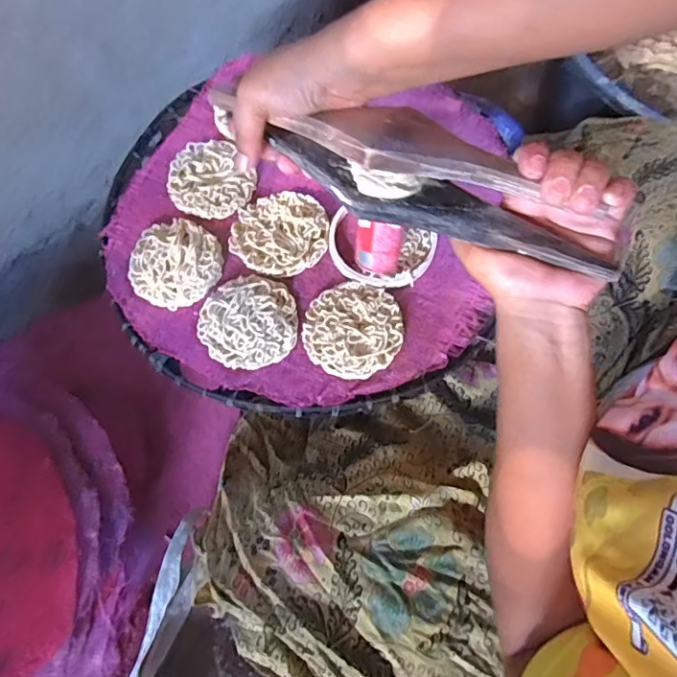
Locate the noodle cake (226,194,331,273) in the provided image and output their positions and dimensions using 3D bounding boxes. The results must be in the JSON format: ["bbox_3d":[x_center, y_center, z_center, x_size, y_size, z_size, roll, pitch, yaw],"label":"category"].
[{"bbox_3d":[-0.047,-0.089,0.439,0.076,0.008,0.075,11,68,5],"label":"noodle cake"}]

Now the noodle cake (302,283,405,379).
[{"bbox_3d":[0.011,-0.007,0.413,0.075,0.011,0.071,0,67,0],"label":"noodle cake"}]

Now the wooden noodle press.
[{"bbox_3d":[0.044,-0.109,0.343,0.264,0.048,0.065,26,70,11],"label":"wooden noodle press"}]

